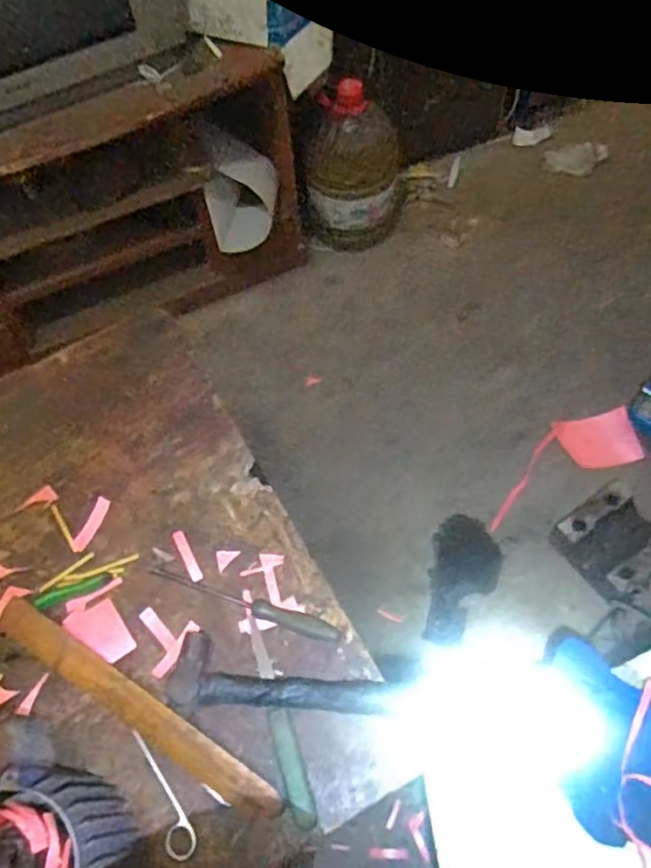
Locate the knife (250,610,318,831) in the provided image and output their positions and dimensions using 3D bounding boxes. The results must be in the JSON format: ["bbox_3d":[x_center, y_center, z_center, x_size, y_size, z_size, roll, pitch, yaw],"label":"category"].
[{"bbox_3d":[-0.053,0.308,0.732,0.024,0.014,0.224,-18,63,-6],"label":"knife"}]

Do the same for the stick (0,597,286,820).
[{"bbox_3d":[-0.212,0.292,0.722,0.380,0.028,0.039,29,67,17],"label":"stick"}]

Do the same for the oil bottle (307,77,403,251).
[{"bbox_3d":[0.080,-0.669,1.713,0.235,0.427,0.269,4,63,6],"label":"oil bottle"}]

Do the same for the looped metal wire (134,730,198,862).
[{"bbox_3d":[-0.173,0.377,0.700,0.031,0.011,0.133,-27,76,-10],"label":"looped metal wire"}]

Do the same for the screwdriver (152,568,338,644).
[{"bbox_3d":[-0.097,0.198,0.787,0.241,0.028,0.023,18,65,12],"label":"screwdriver"}]

